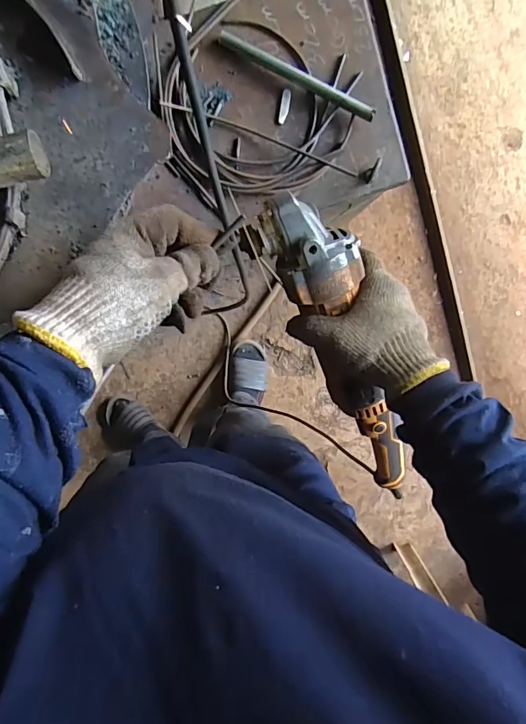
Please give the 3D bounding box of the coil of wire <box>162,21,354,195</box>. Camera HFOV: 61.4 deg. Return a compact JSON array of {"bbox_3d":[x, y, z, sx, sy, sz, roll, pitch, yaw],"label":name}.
[{"bbox_3d":[-0.022,-0.372,0.672,0.232,0.029,0.263,-40,97,1],"label":"coil of wire"}]

